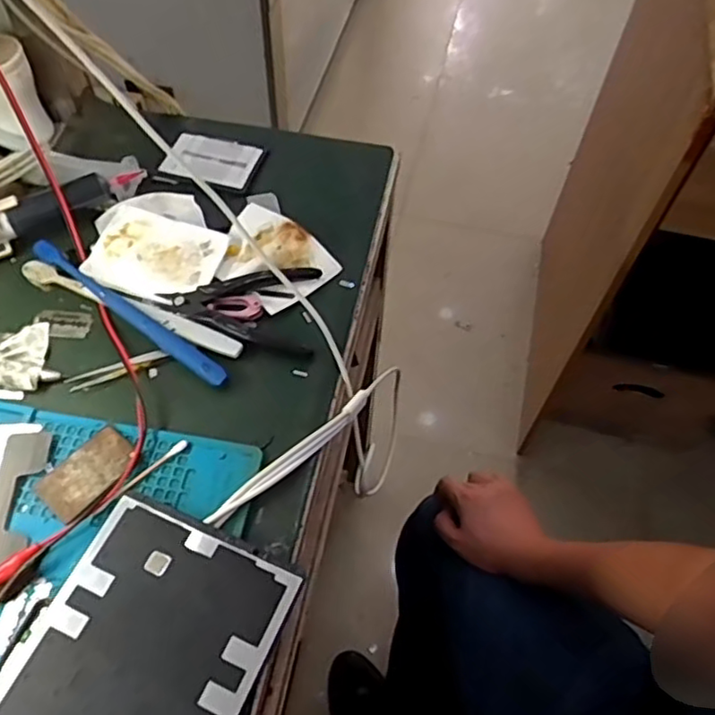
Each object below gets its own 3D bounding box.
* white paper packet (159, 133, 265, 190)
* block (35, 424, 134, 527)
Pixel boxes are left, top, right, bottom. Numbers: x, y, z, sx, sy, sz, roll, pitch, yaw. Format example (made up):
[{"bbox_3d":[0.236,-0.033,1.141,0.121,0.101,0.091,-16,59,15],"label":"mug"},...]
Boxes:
[{"bbox_3d":[-0.129,-0.178,0.576,0.078,0.006,0.056,16,58,8],"label":"white paper packet"},{"bbox_3d":[-0.175,0.074,0.418,0.039,0.005,0.061,36,63,19],"label":"block"}]

